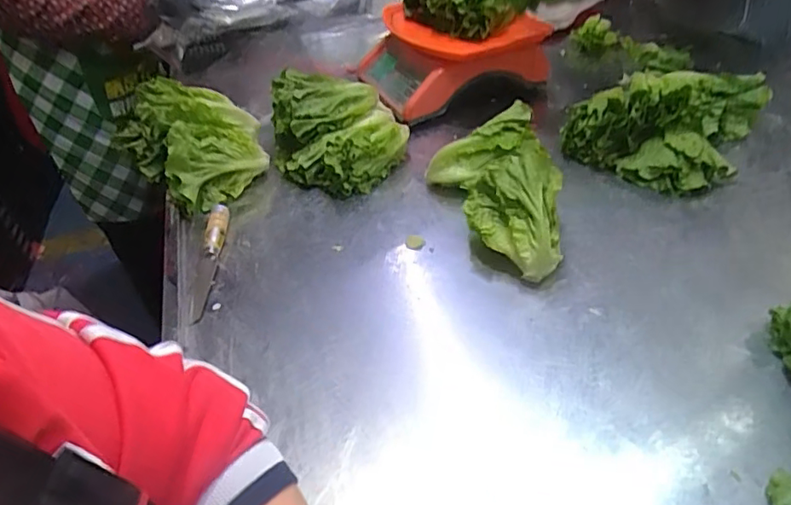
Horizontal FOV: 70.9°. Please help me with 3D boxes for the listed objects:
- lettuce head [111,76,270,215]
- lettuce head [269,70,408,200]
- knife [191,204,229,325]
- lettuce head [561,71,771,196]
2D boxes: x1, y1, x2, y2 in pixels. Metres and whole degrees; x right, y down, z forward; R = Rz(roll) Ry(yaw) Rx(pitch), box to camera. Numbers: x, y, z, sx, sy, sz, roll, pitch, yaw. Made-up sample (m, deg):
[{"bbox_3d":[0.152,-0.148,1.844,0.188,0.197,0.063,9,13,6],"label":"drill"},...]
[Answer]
[{"bbox_3d":[-0.325,-0.180,0.896,0.184,0.121,0.243,-34,47,-29],"label":"lettuce head"},{"bbox_3d":[-0.092,-0.199,0.891,0.207,0.107,0.246,-10,38,-3],"label":"lettuce head"},{"bbox_3d":[-0.247,0.006,0.733,0.032,0.020,0.192,-4,52,4],"label":"knife"},{"bbox_3d":[0.415,-0.199,0.846,0.223,0.098,0.248,28,50,36],"label":"lettuce head"}]

